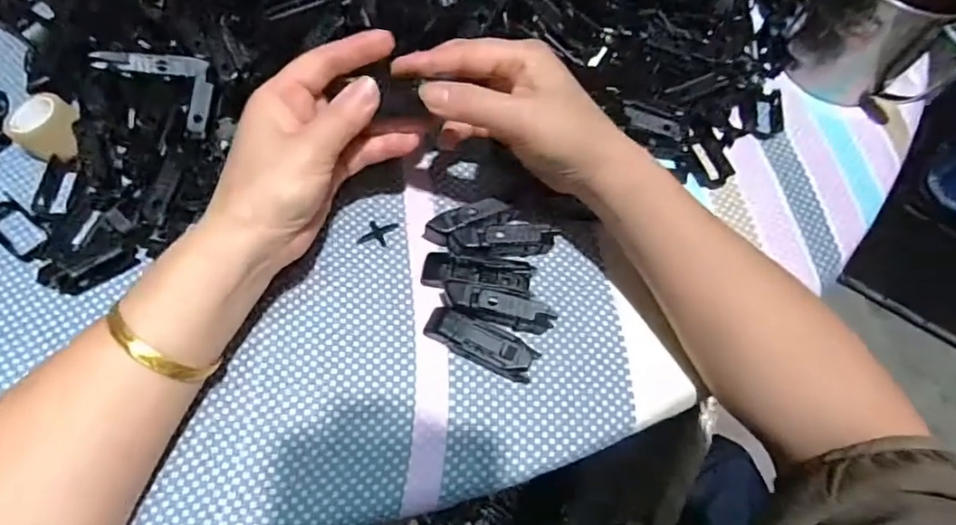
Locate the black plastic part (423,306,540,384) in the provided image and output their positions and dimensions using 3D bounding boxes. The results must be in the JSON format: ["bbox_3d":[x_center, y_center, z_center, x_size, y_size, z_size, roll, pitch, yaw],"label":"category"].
[{"bbox_3d":[0.001,0.046,0.312,0.066,0.014,0.022,22,66,8],"label":"black plastic part"}]

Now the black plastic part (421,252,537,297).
[{"bbox_3d":[0.000,0.007,0.332,0.066,0.014,0.021,4,65,-1],"label":"black plastic part"}]

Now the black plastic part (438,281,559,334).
[{"bbox_3d":[0.011,0.027,0.319,0.065,0.017,0.021,11,65,3],"label":"black plastic part"}]

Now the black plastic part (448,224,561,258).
[{"bbox_3d":[0.016,-0.011,0.335,0.065,0.020,0.019,4,65,-1],"label":"black plastic part"}]

